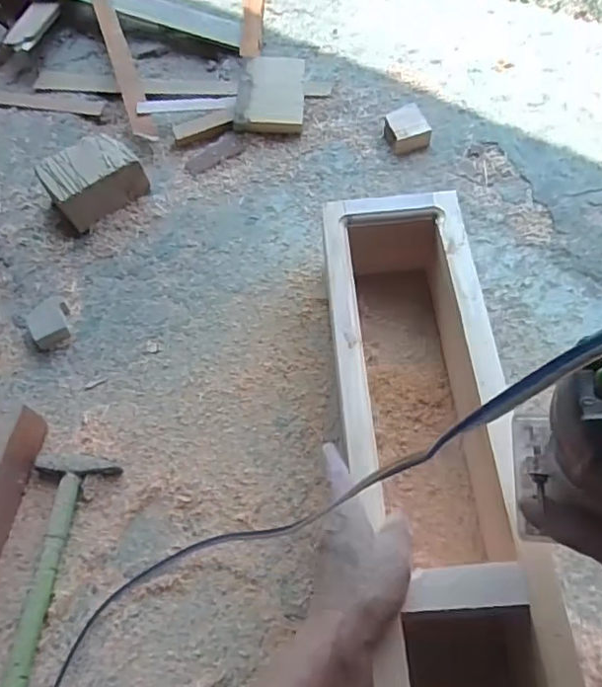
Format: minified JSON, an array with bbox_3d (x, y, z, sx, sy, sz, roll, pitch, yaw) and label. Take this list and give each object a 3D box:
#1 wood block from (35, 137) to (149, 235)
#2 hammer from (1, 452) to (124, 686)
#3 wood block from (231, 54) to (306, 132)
[{"bbox_3d":[-0.291,-0.227,0.822,0.109,0.068,0.124,39,68,23],"label":"wood block"},{"bbox_3d":[-0.242,0.224,0.575,0.077,0.026,0.236,0,58,3],"label":"hammer"},{"bbox_3d":[-0.045,-0.371,0.868,0.099,0.022,0.119,3,76,-5],"label":"wood block"}]

